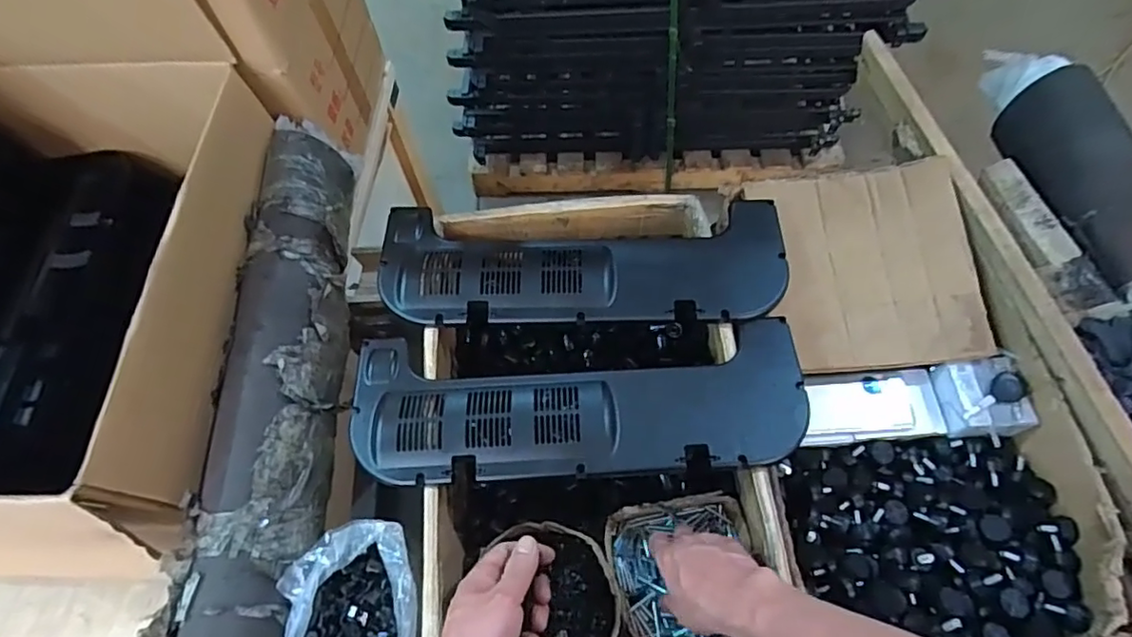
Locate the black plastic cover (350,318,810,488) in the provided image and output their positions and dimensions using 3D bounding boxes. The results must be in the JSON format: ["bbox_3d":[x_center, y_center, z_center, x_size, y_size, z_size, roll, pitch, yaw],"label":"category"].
[{"bbox_3d":[0.011,0.086,0.627,0.472,0.030,0.160,-3,64,1],"label":"black plastic cover"}]

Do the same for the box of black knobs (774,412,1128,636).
[{"bbox_3d":[0.406,0.237,0.628,0.312,0.099,0.232,-4,63,0],"label":"box of black knobs"}]

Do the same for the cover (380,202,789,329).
[{"bbox_3d":[0.020,-0.066,0.702,0.472,0.035,0.158,-2,64,2],"label":"cover"}]

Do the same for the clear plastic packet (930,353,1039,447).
[{"bbox_3d":[0.494,0.094,0.699,0.089,0.042,0.090,-4,63,0],"label":"clear plastic packet"}]

